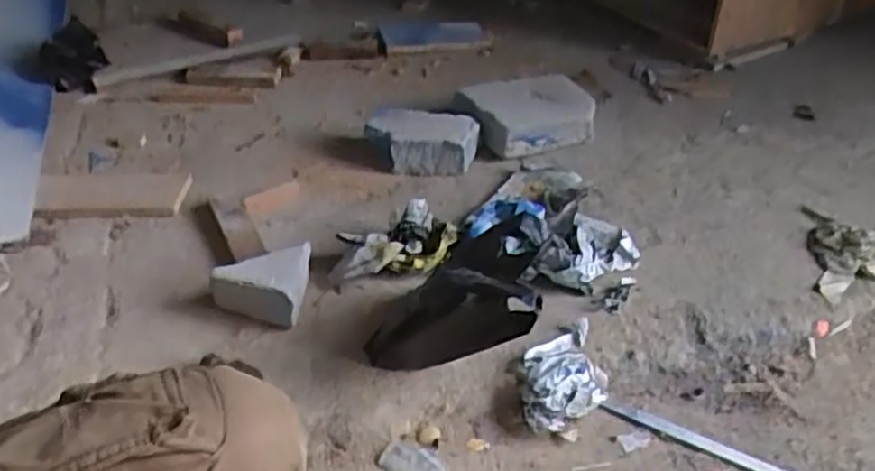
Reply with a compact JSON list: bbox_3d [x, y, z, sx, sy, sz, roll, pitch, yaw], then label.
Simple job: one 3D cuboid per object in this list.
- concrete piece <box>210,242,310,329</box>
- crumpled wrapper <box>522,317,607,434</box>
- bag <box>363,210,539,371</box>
[{"bbox_3d":[-0.247,0.066,1.048,0.131,0.074,0.109,15,40,19],"label":"concrete piece"},{"bbox_3d":[0.171,0.186,0.964,0.111,0.070,0.168,2,38,4],"label":"crumpled wrapper"},{"bbox_3d":[0.030,0.086,0.942,0.263,0.103,0.156,-30,17,32],"label":"bag"}]

